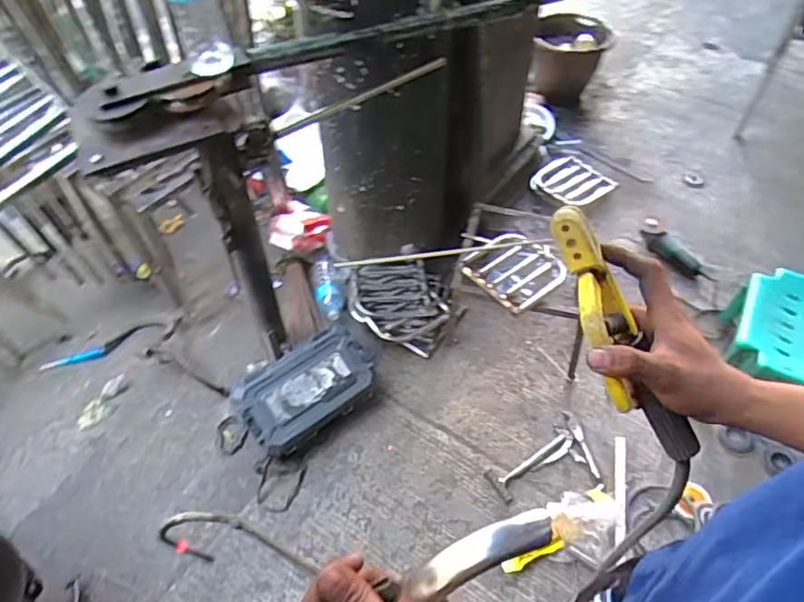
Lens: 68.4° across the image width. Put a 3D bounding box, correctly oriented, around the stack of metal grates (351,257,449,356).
[{"bbox_3d":[-0.007,0.010,1.882,0.309,0.138,0.300,0,50,1],"label":"stack of metal grates"}]

